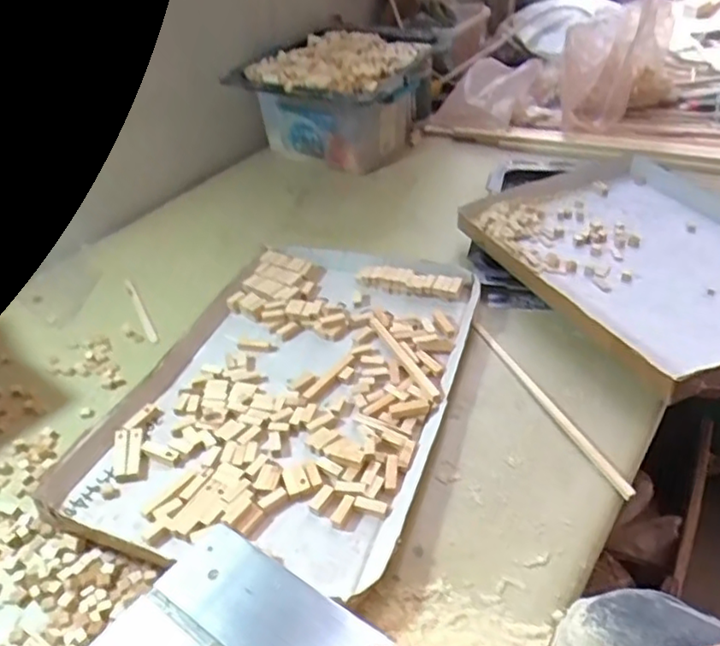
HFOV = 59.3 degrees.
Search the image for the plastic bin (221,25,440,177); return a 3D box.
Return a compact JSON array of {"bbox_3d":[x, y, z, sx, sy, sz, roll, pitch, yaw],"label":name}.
[{"bbox_3d":[-0.029,-0.373,1.090,0.263,0.180,0.336,16,42,20],"label":"plastic bin"}]

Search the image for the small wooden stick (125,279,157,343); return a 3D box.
[{"bbox_3d":[-0.291,-0.018,0.835,0.011,0.007,0.143,-21,43,-22],"label":"small wooden stick"}]

